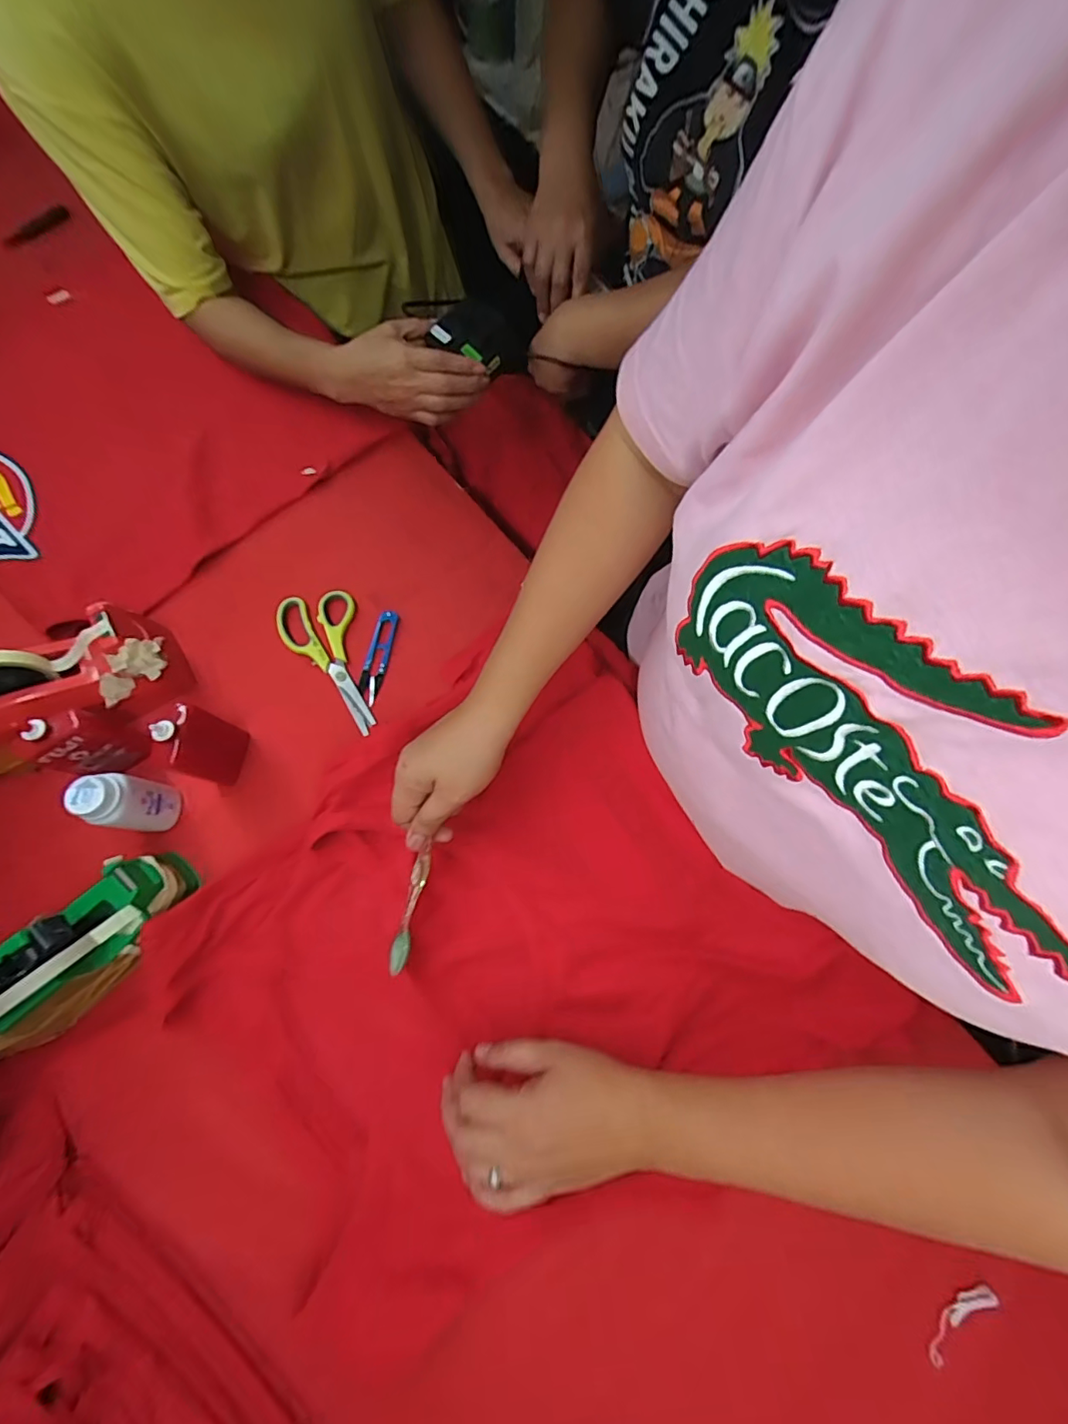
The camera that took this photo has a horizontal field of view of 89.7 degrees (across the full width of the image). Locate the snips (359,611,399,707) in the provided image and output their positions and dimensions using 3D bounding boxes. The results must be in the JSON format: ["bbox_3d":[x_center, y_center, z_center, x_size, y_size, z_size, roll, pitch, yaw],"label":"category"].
[{"bbox_3d":[-0.167,-0.061,0.570,0.026,0.011,0.100,9,72,1],"label":"snips"}]

